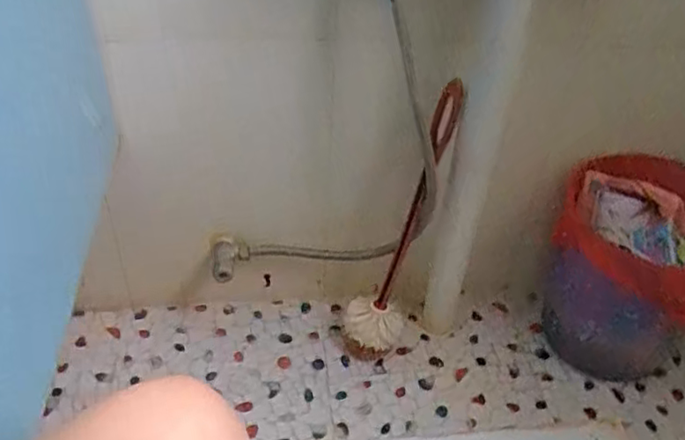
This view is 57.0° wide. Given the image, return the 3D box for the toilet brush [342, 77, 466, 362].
[{"bbox_3d":[0.077,0.013,0.823,0.078,0.412,0.075,24,28,19],"label":"toilet brush"}]

